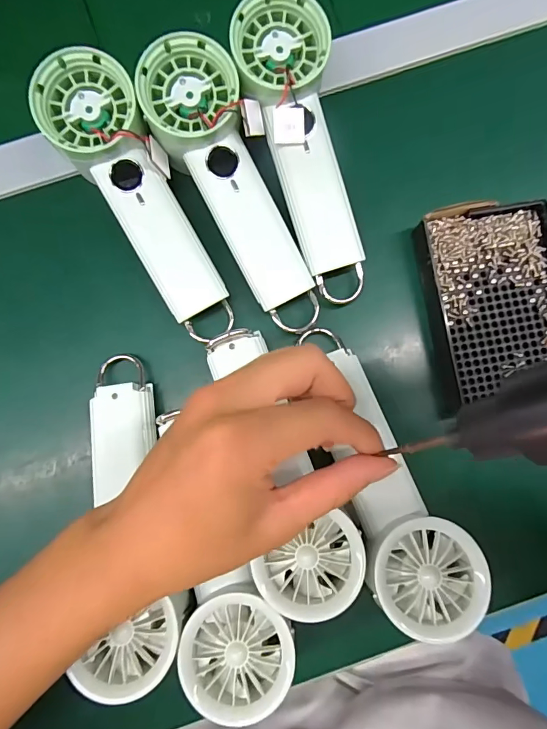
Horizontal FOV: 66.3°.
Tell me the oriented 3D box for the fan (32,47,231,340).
[{"bbox_3d":[-0.087,-0.109,0.281,0.058,0.030,0.192,-30,98,-3],"label":"fan"}]

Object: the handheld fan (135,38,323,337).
[{"bbox_3d":[-0.024,-0.115,0.285,0.067,0.028,0.194,-27,99,-3],"label":"handheld fan"}]

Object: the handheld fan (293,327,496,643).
[{"bbox_3d":[0.069,0.060,0.263,0.061,0.024,0.195,-17,69,-2],"label":"handheld fan"}]

